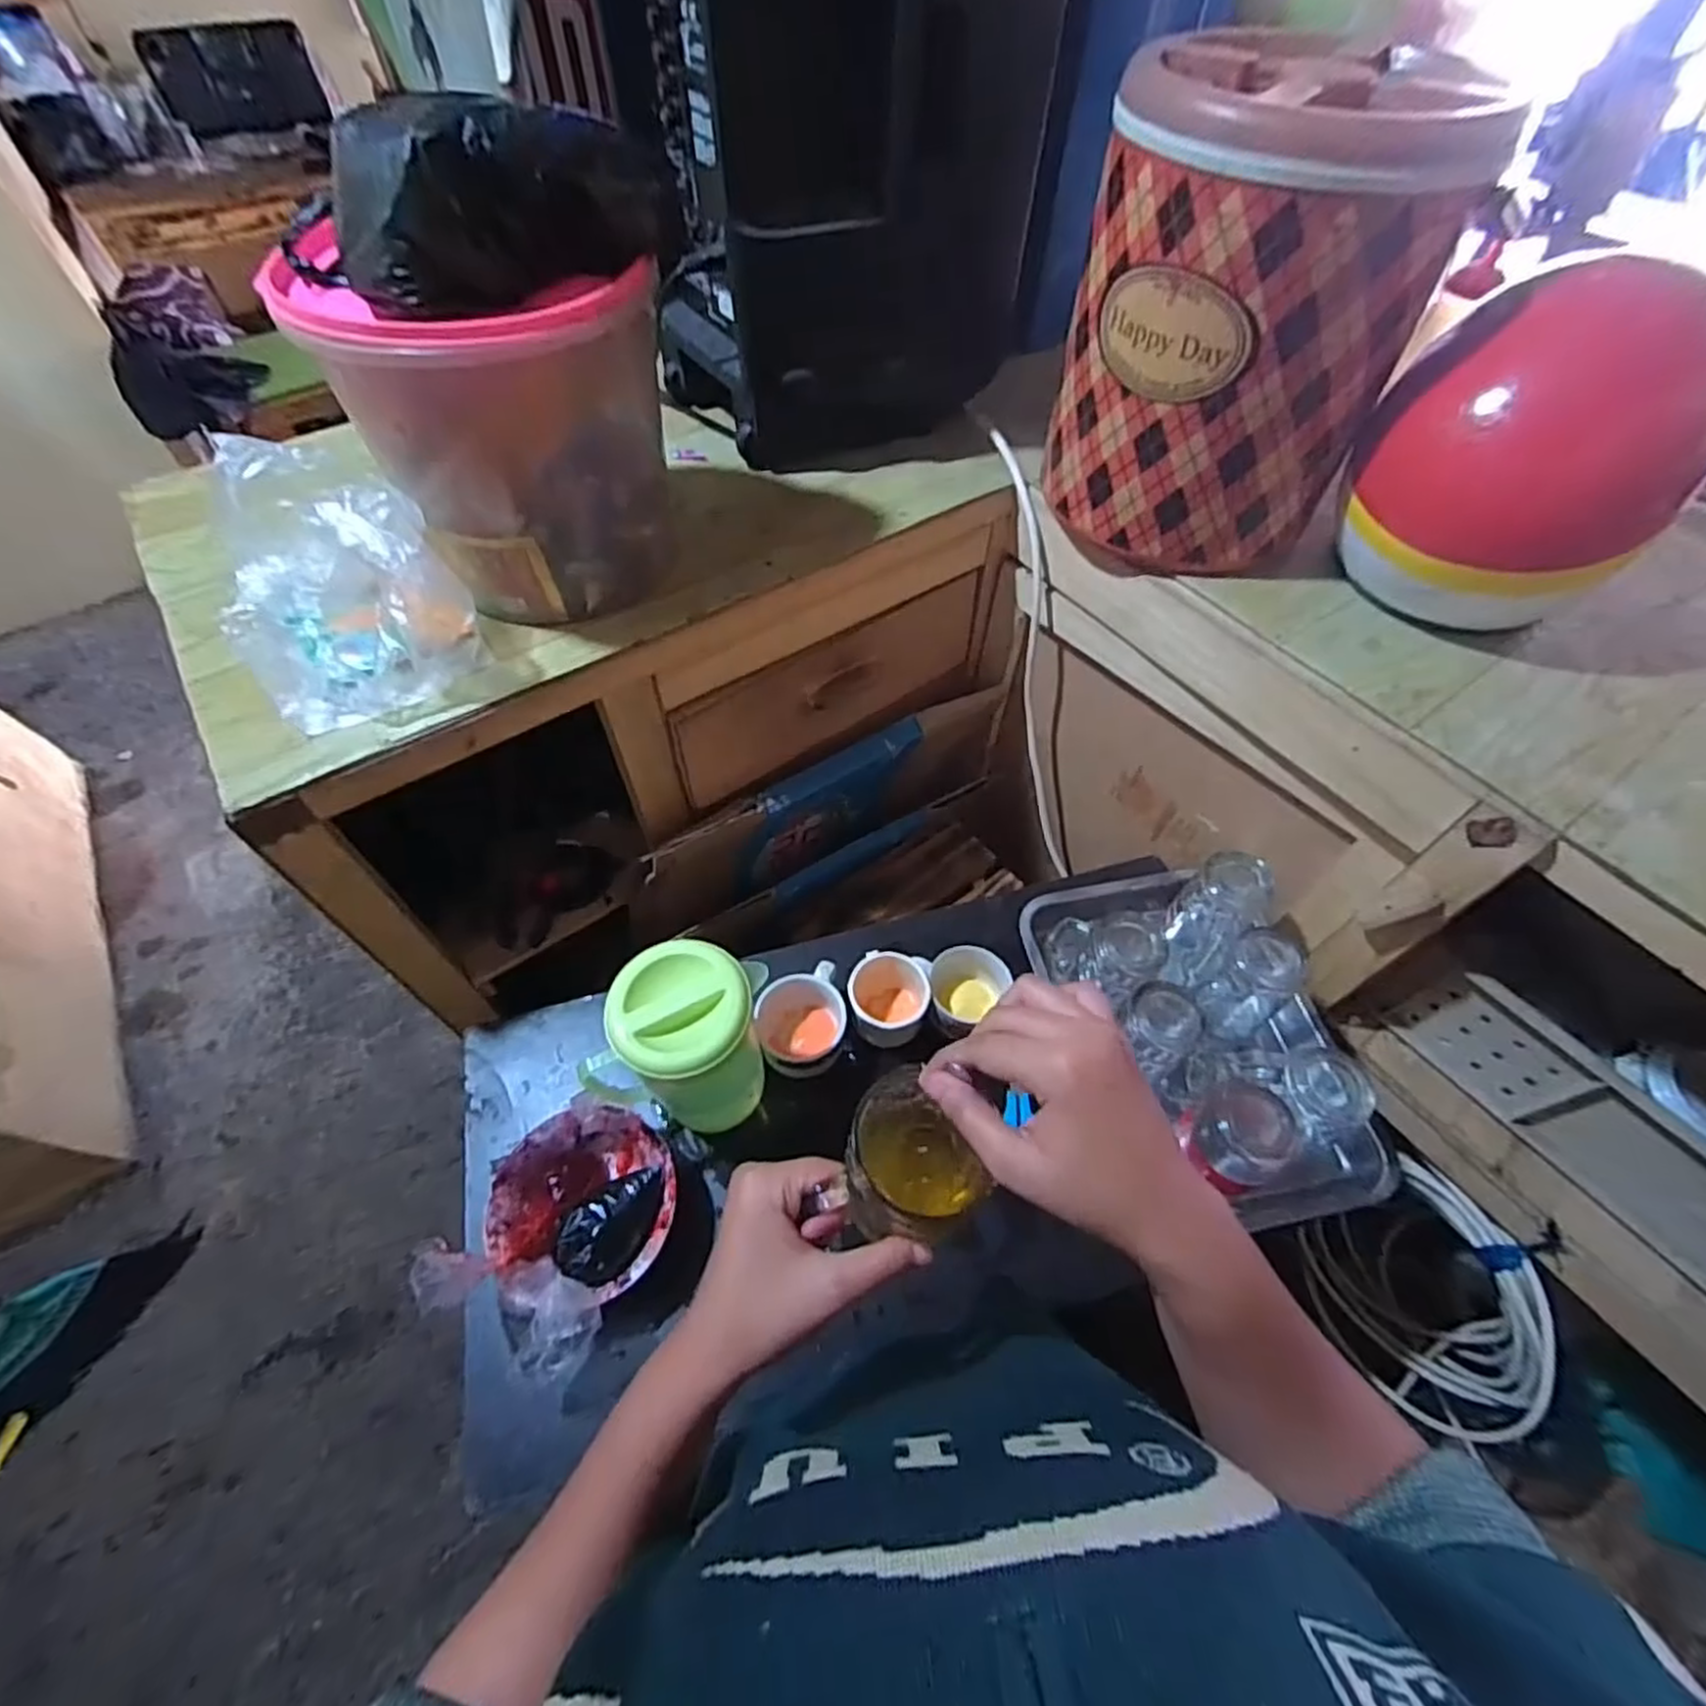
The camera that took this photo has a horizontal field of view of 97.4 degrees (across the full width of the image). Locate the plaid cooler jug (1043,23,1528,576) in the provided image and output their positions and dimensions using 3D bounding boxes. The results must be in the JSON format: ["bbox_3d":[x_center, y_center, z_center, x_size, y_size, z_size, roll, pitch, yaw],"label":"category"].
[{"bbox_3d":[0.320,-0.442,0.643,0.252,0.305,0.209,16,59,11],"label":"plaid cooler jug"}]

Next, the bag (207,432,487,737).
[{"bbox_3d":[-0.420,-0.217,0.596,0.163,0.136,0.203,-38,64,-21],"label":"bag"}]

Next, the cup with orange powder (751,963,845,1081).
[{"bbox_3d":[-0.051,0.168,0.739,0.085,0.084,0.092,0,57,0],"label":"cup with orange powder"}]

